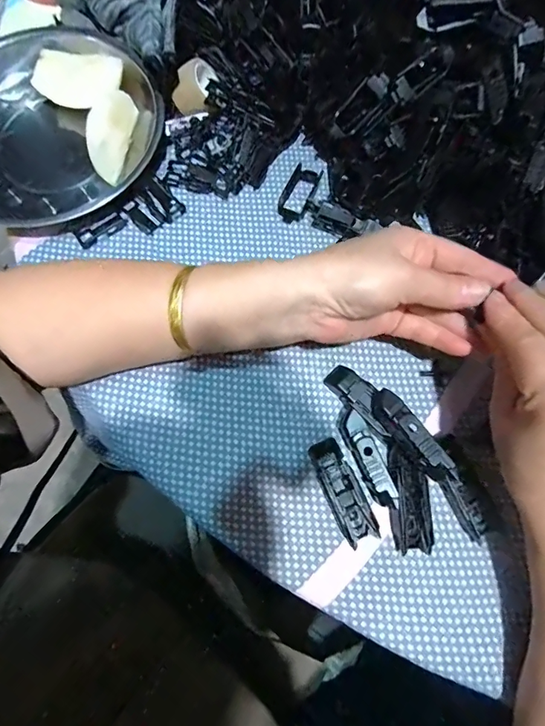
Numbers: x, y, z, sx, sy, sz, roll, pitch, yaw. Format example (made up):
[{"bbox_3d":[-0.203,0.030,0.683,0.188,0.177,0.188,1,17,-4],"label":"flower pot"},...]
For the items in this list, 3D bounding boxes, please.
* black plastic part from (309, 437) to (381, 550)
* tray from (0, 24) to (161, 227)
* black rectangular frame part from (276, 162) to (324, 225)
[{"bbox_3d":[0.046,0.082,0.269,0.022,0.011,0.066,-22,74,-7],"label":"black plastic part"},{"bbox_3d":[-0.176,-0.184,0.325,0.176,0.034,0.173,30,75,9],"label":"tray"},{"bbox_3d":[0.023,-0.140,0.334,0.023,0.013,0.058,24,74,7],"label":"black rectangular frame part"}]

